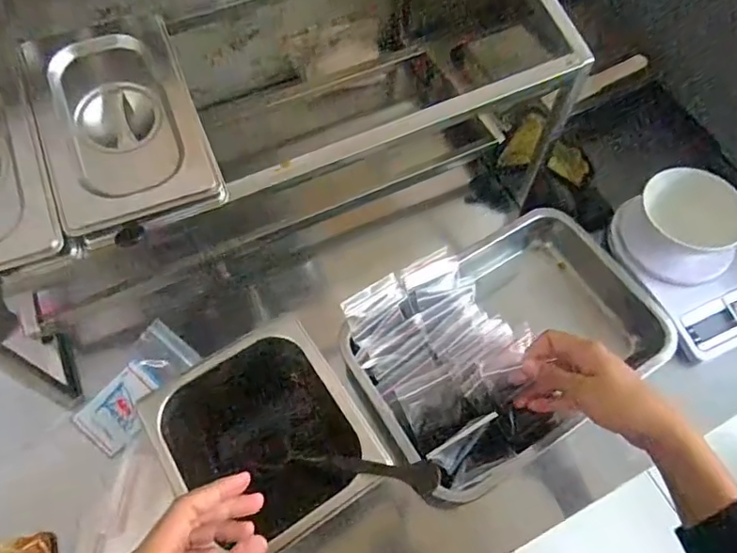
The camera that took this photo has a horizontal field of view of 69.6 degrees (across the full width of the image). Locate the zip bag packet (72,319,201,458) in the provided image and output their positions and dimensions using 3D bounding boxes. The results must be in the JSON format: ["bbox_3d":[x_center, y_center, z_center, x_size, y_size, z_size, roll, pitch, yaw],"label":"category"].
[{"bbox_3d":[-0.242,0.112,0.550,0.068,0.016,0.129,29,65,13],"label":"zip bag packet"}]

